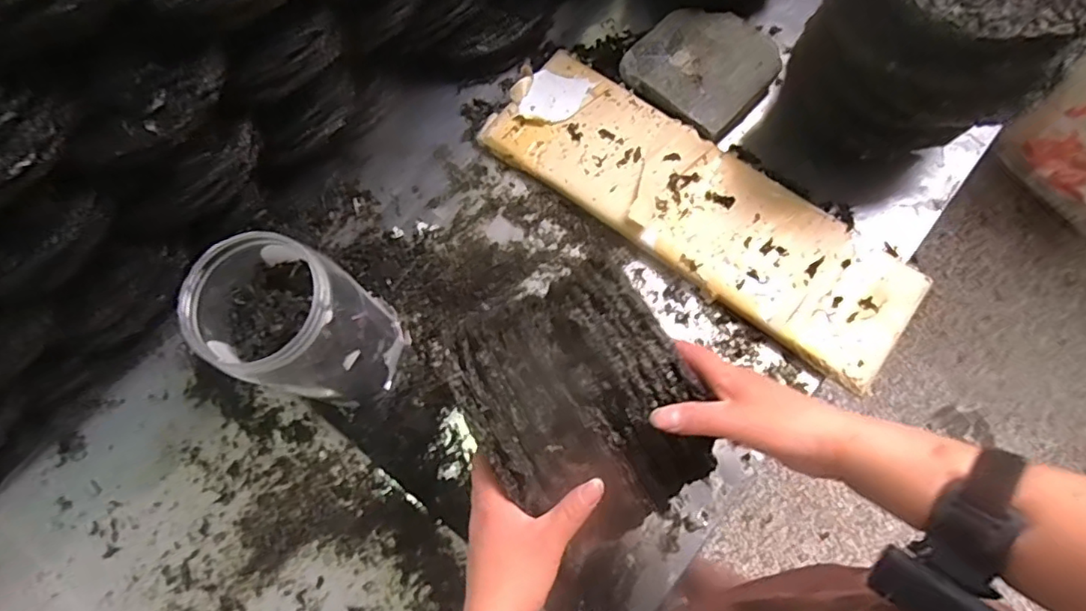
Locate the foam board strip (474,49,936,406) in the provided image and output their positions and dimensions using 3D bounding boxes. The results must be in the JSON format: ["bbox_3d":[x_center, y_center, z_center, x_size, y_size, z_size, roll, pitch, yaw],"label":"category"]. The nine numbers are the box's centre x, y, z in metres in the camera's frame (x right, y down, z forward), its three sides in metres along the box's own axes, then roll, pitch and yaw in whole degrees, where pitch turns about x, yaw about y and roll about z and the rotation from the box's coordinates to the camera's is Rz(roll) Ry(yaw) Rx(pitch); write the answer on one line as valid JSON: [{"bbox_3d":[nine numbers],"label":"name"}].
[{"bbox_3d":[0.168,-0.115,0.658,0.503,0.048,0.161,36,75,10],"label":"foam board strip"}]

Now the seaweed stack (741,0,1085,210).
[{"bbox_3d":[0.379,-0.255,0.601,0.222,0.283,0.184,36,79,11],"label":"seaweed stack"}]

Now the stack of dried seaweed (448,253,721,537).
[{"bbox_3d":[0.026,0.068,0.414,0.147,0.070,0.187,-29,75,-10],"label":"stack of dried seaweed"}]

